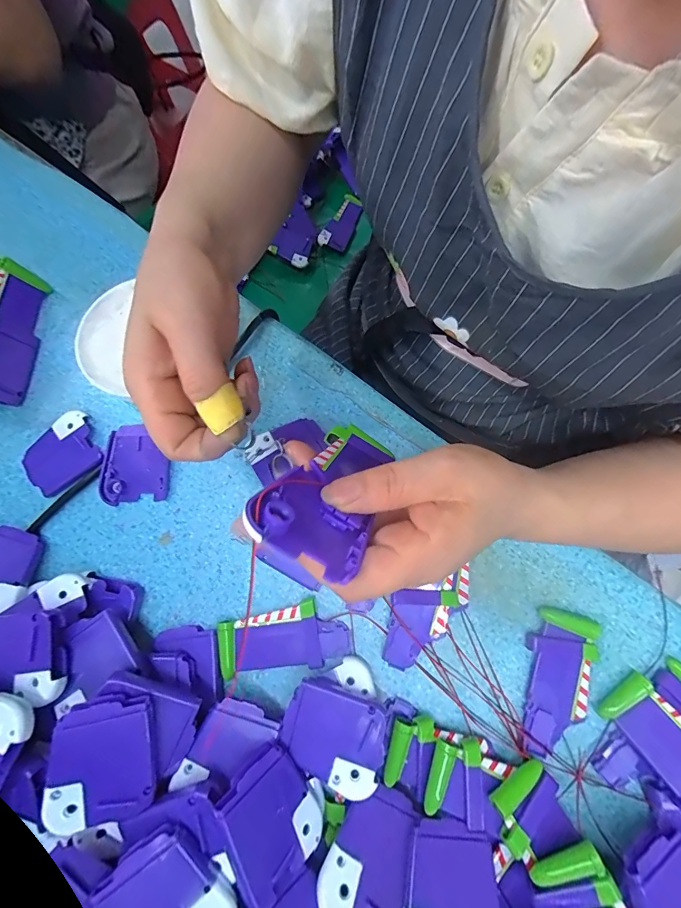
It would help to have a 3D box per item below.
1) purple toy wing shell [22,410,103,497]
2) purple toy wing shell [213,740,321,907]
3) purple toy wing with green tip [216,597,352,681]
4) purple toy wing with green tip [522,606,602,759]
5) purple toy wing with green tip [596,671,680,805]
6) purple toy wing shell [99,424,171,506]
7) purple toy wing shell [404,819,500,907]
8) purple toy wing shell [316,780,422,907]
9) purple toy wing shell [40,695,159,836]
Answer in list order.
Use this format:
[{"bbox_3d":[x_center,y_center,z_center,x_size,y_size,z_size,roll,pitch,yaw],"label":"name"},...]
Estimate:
[{"bbox_3d":[-0.224,0.000,0.305,0.060,0.009,0.050,-36,77,-8],"label":"purple toy wing shell"},{"bbox_3d":[-0.039,0.203,0.213,0.049,0.008,0.059,-19,85,-47],"label":"purple toy wing shell"},{"bbox_3d":[-0.040,0.129,0.268,0.086,0.012,0.041,-14,75,-2],"label":"purple toy wing with green tip"},{"bbox_3d":[0.144,0.151,0.255,0.041,0.009,0.088,15,75,6],"label":"purple toy wing with green tip"},{"bbox_3d":[0.208,0.184,0.232,0.040,0.015,0.088,-33,62,-7],"label":"purple toy wing with green tip"},{"bbox_3d":[-0.163,0.008,0.303,0.054,0.013,0.058,-7,74,-1],"label":"purple toy wing shell"},{"bbox_3d":[0.059,0.237,0.201,0.050,0.007,0.059,13,43,2],"label":"purple toy wing shell"},{"bbox_3d":[0.019,0.230,0.218,0.050,0.015,0.060,18,46,11],"label":"purple toy wing shell"},{"bbox_3d":[-0.127,0.165,0.206,0.051,0.006,0.060,3,84,-18],"label":"purple toy wing shell"}]

